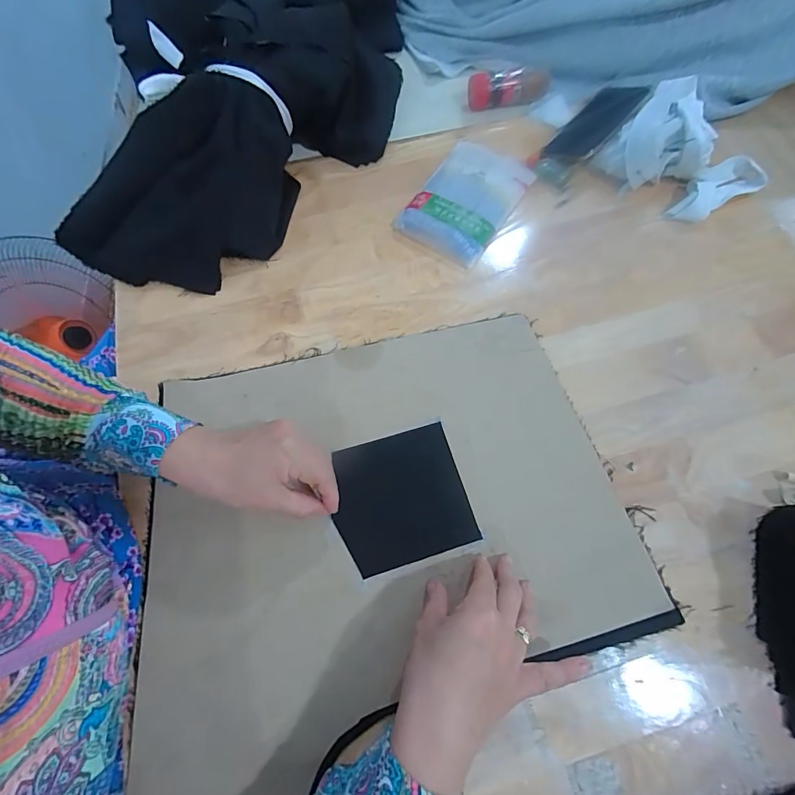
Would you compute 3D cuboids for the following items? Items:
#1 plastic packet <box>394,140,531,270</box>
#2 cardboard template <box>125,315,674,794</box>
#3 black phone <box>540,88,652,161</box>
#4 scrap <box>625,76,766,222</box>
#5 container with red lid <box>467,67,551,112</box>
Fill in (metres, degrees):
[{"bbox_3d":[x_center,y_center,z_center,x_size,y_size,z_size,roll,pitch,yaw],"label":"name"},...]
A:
[{"bbox_3d":[0.088,-0.251,0.511,0.113,0.020,0.178,31,71,13],"label":"plastic packet"},{"bbox_3d":[-0.017,0.114,0.364,0.425,0.010,0.368,-14,68,-6],"label":"cardboard template"},{"bbox_3d":[0.259,-0.357,0.531,0.076,0.011,0.142,35,81,34],"label":"black phone"},{"bbox_3d":[0.364,-0.304,0.503,0.143,0.065,0.172,-41,73,-15],"label":"scrap"},{"bbox_3d":[0.160,-0.444,0.581,0.112,0.039,0.040,-6,67,-2],"label":"container with red lid"}]

